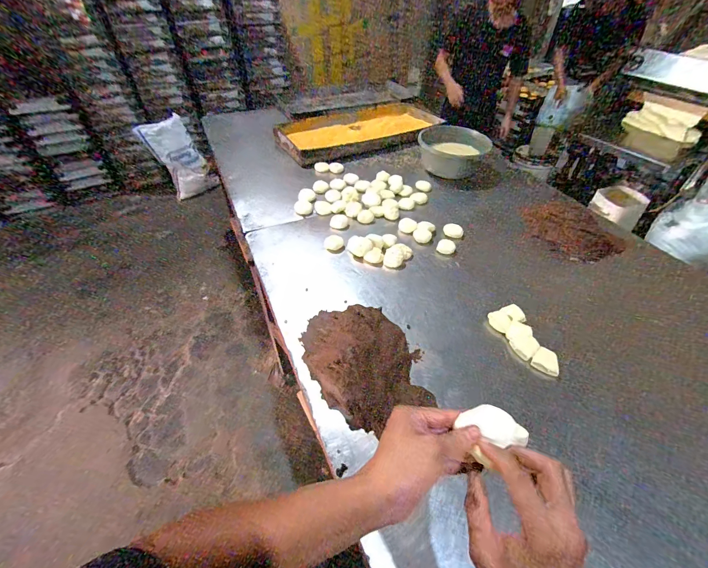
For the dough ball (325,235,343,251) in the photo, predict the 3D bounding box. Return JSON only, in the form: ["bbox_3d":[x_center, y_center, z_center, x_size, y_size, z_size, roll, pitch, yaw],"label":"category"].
[{"bbox_3d":[-0.063,-0.127,1.030,0.061,0.034,0.056,-5,45,-5],"label":"dough ball"}]

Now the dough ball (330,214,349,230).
[{"bbox_3d":[-0.050,-0.210,1.116,0.060,0.029,0.062,0,45,0],"label":"dough ball"}]

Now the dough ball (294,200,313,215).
[{"bbox_3d":[-0.182,-0.273,1.186,0.062,0.033,0.066,0,45,0],"label":"dough ball"}]

